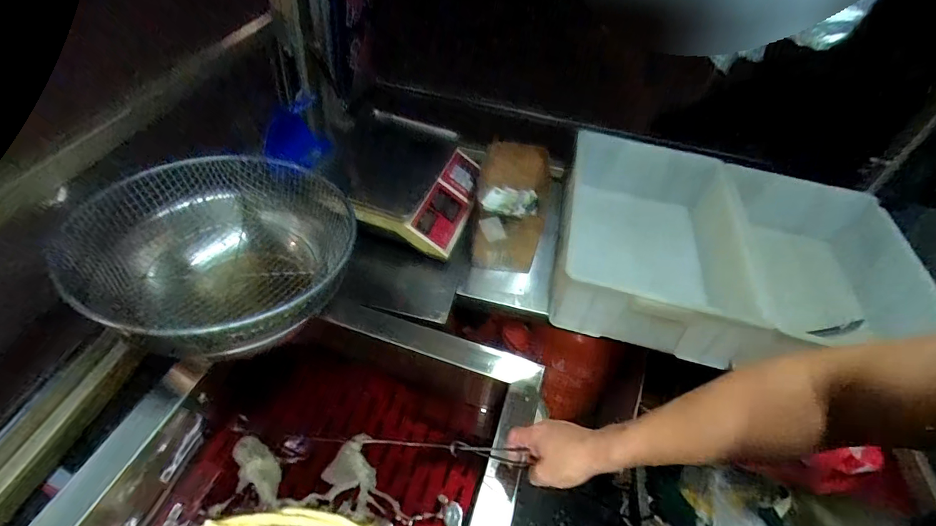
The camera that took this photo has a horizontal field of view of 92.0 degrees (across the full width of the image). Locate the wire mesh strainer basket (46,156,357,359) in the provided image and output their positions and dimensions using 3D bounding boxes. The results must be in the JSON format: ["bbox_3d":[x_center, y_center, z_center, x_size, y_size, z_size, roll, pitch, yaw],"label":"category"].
[{"bbox_3d":[-0.366,-0.020,0.694,0.320,0.126,0.343,4,46,-4],"label":"wire mesh strainer basket"}]

